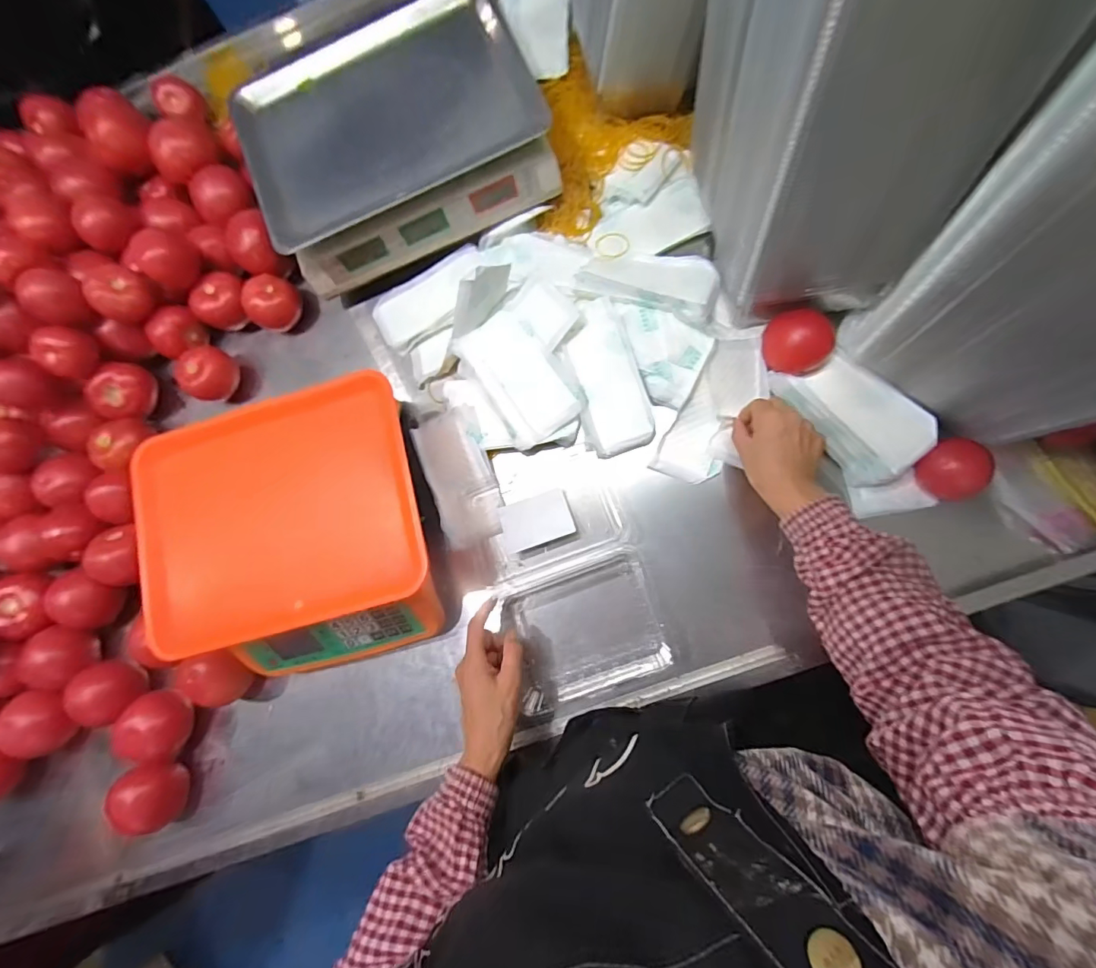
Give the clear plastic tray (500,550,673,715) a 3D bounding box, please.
[{"bbox_3d":[0.046,0.158,0.527,0.163,0.040,0.134,-24,84,4],"label":"clear plastic tray"}]

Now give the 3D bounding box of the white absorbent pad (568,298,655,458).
[{"bbox_3d":[0.071,-0.124,0.551,0.078,0.020,0.173,-11,80,6],"label":"white absorbent pad"}]

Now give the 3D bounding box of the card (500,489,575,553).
[{"bbox_3d":[-0.014,0.043,0.551,0.082,0.005,0.054,-19,82,5],"label":"card"}]

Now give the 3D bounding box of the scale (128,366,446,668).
[{"bbox_3d":[-0.265,0.059,0.521,0.297,0.105,0.283,-14,80,5],"label":"scale"}]

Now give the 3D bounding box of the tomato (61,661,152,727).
[{"bbox_3d":[-0.526,0.248,0.564,0.066,0.057,0.071,-20,82,3],"label":"tomato"}]

